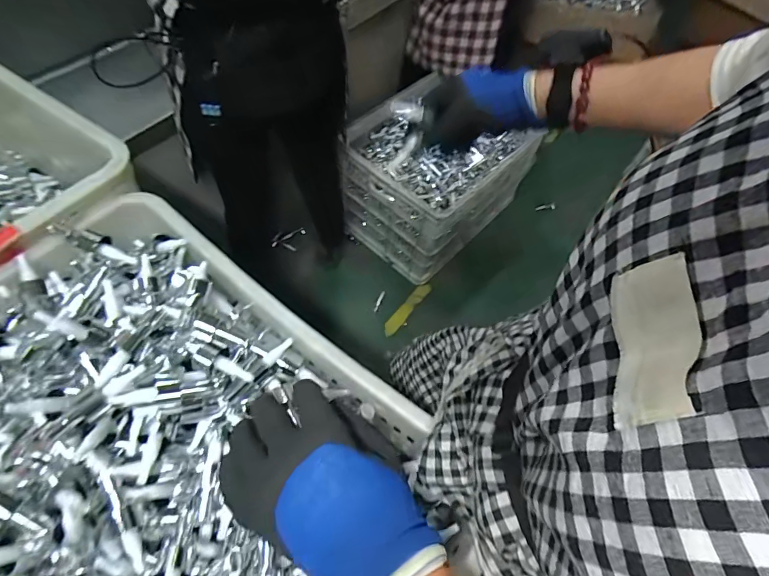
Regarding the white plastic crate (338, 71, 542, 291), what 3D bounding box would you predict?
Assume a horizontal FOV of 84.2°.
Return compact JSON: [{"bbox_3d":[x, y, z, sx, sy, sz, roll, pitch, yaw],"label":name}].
[{"bbox_3d":[0.164,-0.412,1.593,0.477,0.373,0.580,35,63,19],"label":"white plastic crate"}]

